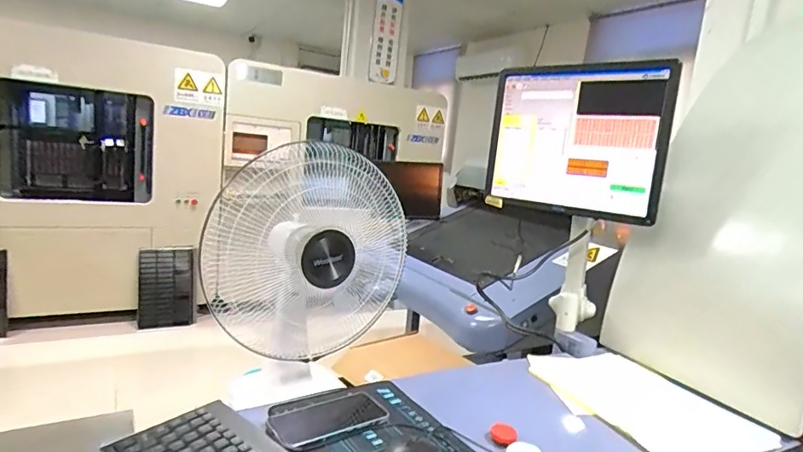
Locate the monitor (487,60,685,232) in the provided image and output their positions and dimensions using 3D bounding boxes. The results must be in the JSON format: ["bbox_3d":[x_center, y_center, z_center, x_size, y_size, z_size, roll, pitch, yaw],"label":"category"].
[{"bbox_3d":[0.353,-0.182,1.020,0.376,0.299,0.043,14,12,42],"label":"monitor"}]

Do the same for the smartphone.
[{"bbox_3d":[-0.103,0.266,0.679,0.164,0.015,0.098,-1,10,-38],"label":"smartphone"}]

